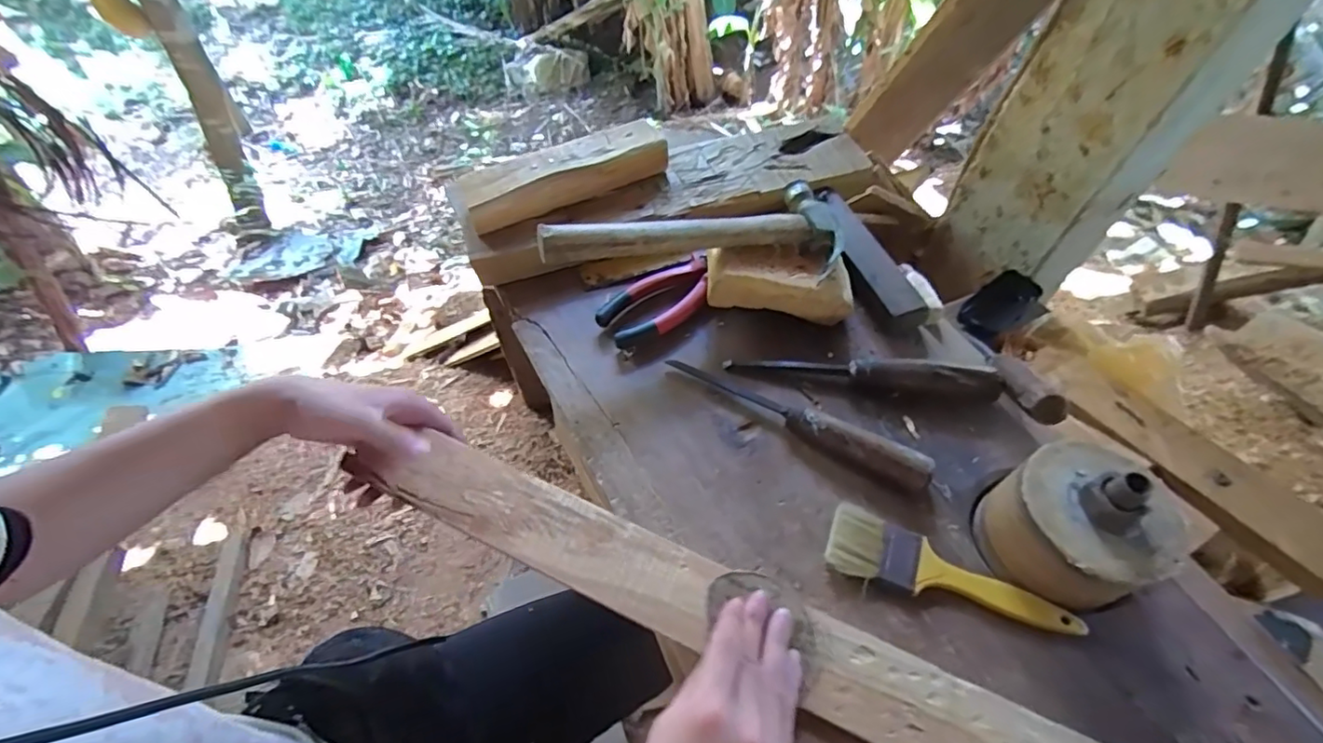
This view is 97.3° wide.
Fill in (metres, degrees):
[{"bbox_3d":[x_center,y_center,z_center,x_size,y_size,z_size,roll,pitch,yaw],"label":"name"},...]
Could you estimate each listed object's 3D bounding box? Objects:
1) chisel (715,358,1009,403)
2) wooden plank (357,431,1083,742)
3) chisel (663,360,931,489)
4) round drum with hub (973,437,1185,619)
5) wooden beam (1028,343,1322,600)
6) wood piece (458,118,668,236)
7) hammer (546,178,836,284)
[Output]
[{"bbox_3d":[0.179,-0.003,0.523,0.231,0.031,0.027,10,58,5],"label":"chisel"},{"bbox_3d":[0.141,0.210,0.387,0.784,0.009,0.057,21,60,14],"label":"wooden plank"},{"bbox_3d":[0.111,0.039,0.500,0.232,0.033,0.028,27,61,15],"label":"chisel"},{"bbox_3d":[0.291,0.108,0.411,0.095,0.107,0.098,0,58,-1],"label":"round drum with hub"},{"bbox_3d":[0.480,0.072,0.554,0.056,0.039,0.299,-19,45,-13],"label":"wooden beam"},{"bbox_3d":[-0.098,-0.209,0.611,0.217,0.038,0.057,-23,61,-15],"label":"wood piece"},{"bbox_3d":[0.036,-0.141,0.546,0.285,0.054,0.119,-1,58,-2],"label":"hammer"}]

